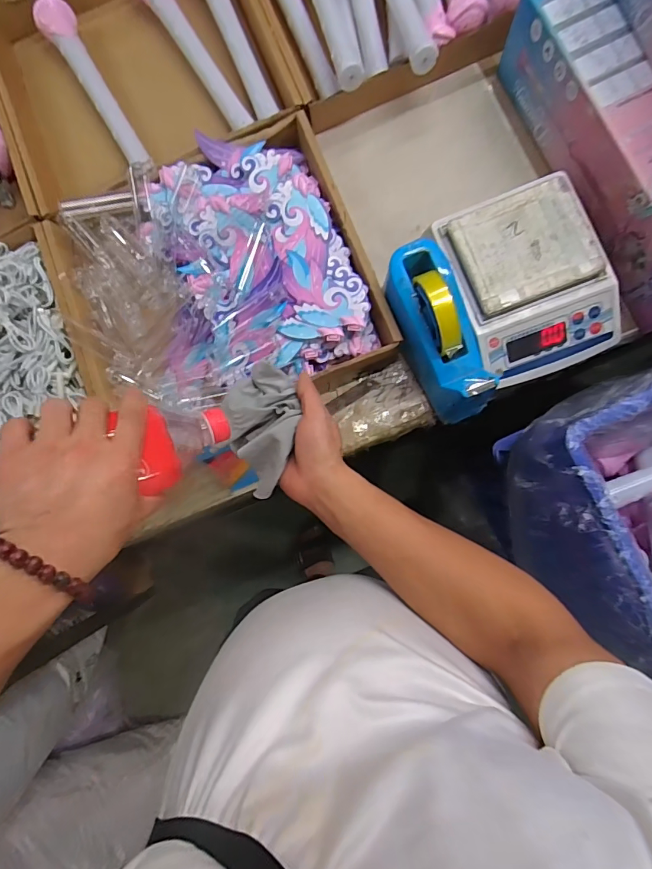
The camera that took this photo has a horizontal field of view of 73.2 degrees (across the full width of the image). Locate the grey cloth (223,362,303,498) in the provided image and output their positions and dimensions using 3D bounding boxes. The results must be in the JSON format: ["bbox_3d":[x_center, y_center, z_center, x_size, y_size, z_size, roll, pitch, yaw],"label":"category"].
[{"bbox_3d":[-0.067,-0.005,0.433,0.074,0.033,0.121,16,86,5],"label":"grey cloth"}]

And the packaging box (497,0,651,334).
[{"bbox_3d":[0.337,-0.330,0.517,0.075,0.109,0.402,-21,84,2],"label":"packaging box"}]

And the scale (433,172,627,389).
[{"bbox_3d":[0.243,-0.185,0.543,0.176,0.085,0.226,-24,84,1],"label":"scale"}]

